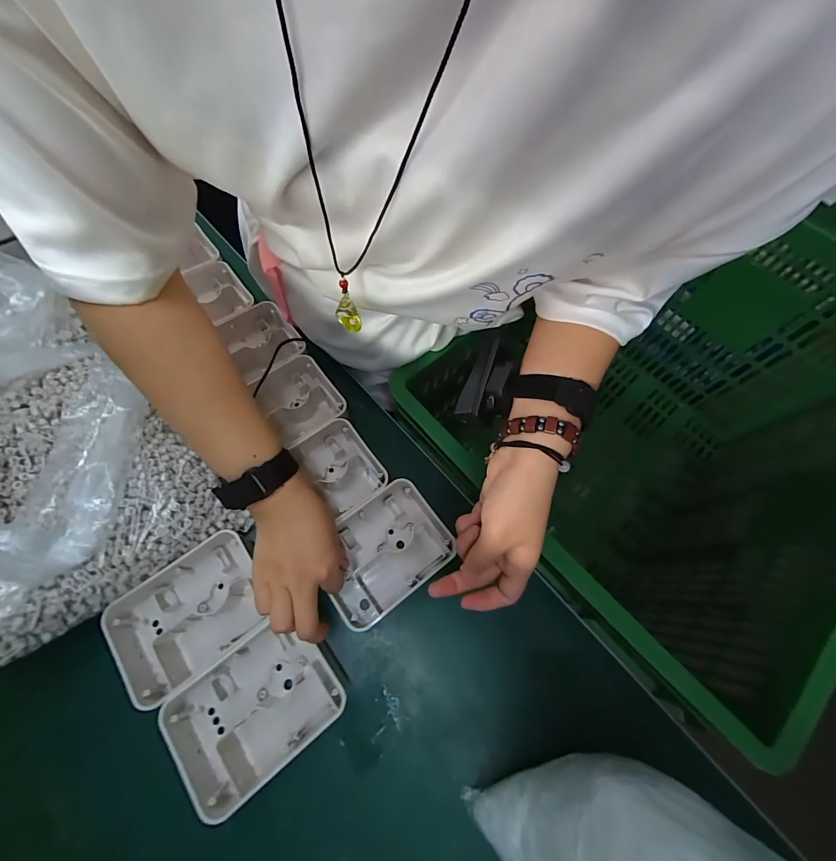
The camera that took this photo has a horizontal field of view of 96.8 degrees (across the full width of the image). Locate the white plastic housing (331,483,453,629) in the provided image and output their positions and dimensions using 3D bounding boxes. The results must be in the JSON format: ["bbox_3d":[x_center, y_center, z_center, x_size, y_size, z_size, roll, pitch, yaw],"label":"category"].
[{"bbox_3d":[-0.035,0.127,0.385,0.135,0.042,0.097,-35,73,-16],"label":"white plastic housing"}]

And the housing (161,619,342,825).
[{"bbox_3d":[-0.142,0.245,0.328,0.138,0.042,0.098,-35,73,-16],"label":"housing"}]

